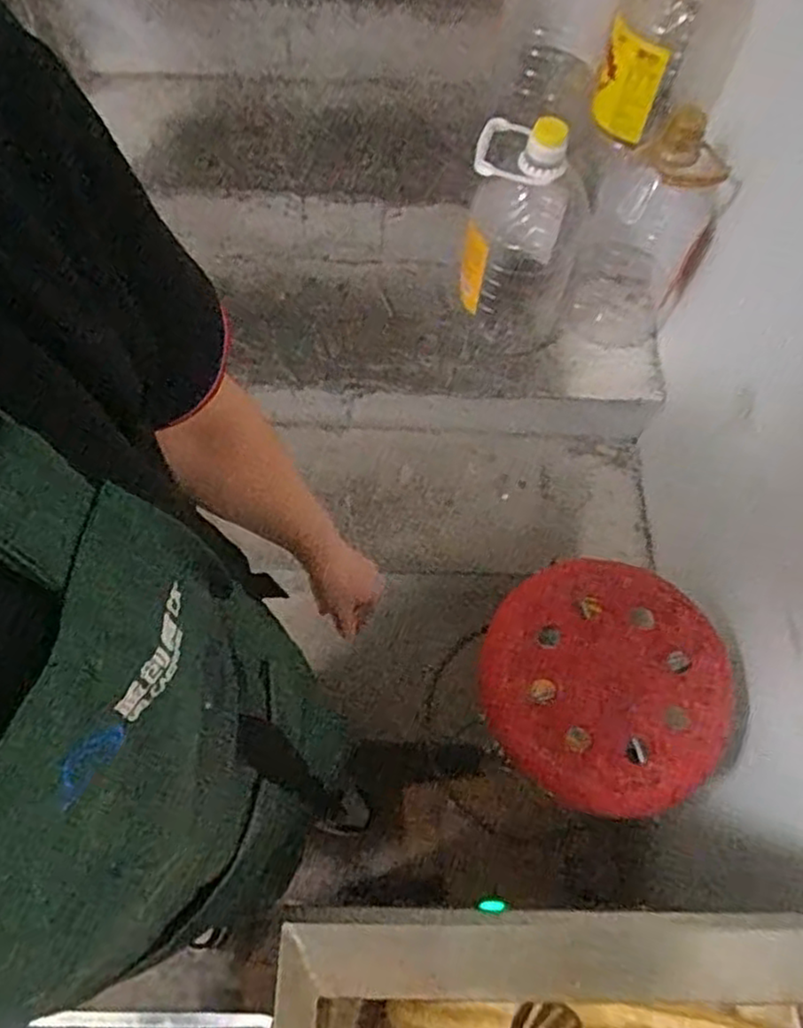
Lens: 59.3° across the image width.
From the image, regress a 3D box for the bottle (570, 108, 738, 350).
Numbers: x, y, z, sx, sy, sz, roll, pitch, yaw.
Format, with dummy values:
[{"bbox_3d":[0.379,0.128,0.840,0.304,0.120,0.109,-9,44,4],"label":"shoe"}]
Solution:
[{"bbox_3d":[0.361,-0.402,1.055,0.177,0.349,0.121,22,64,8],"label":"bottle"}]

